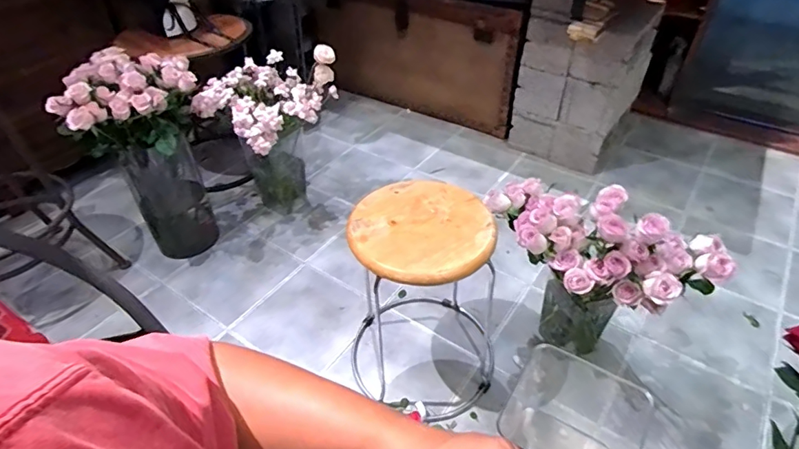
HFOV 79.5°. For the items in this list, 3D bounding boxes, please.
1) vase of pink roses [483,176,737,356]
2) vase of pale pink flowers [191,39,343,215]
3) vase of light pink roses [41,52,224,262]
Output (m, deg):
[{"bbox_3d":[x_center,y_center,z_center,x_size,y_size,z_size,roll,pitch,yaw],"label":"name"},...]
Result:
[{"bbox_3d":[0.383,0.134,1.025,0.281,0.456,0.376,-21,45,-21],"label":"vase of pink roses"},{"bbox_3d":[-0.417,-0.262,1.525,0.341,0.524,0.335,33,52,32],"label":"vase of pale pink flowers"},{"bbox_3d":[-0.675,-0.161,1.367,0.296,0.588,0.284,-7,42,-6],"label":"vase of light pink roses"}]

